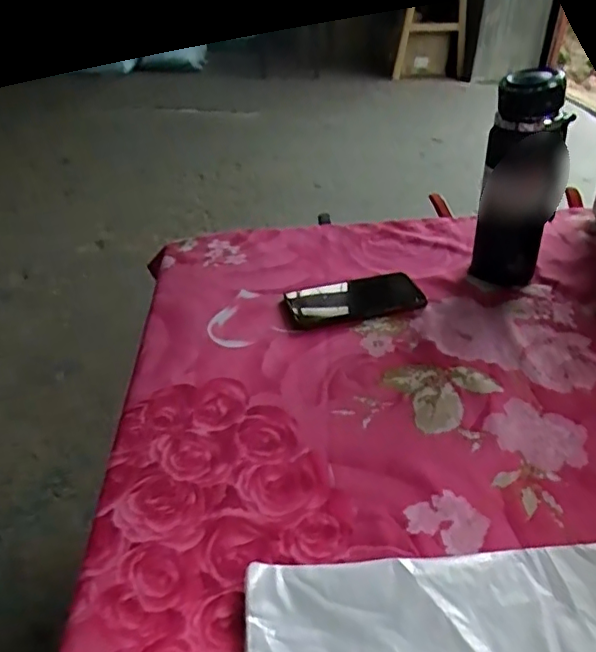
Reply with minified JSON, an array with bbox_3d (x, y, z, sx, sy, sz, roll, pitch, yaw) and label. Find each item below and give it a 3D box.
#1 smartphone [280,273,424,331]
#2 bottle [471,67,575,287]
[{"bbox_3d":[0.068,-0.035,0.701,0.168,0.010,0.087,-9,35,-9],"label":"smartphone"},{"bbox_3d":[0.257,-0.156,0.661,0.087,0.243,0.071,12,37,20],"label":"bottle"}]

